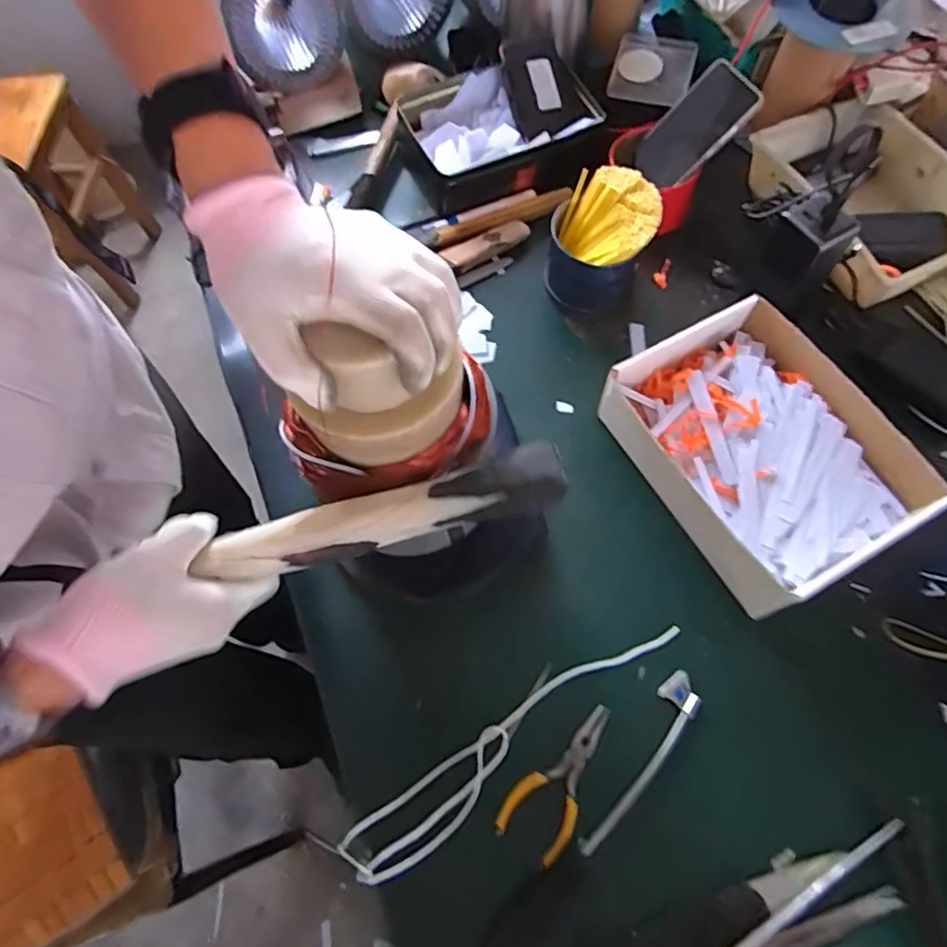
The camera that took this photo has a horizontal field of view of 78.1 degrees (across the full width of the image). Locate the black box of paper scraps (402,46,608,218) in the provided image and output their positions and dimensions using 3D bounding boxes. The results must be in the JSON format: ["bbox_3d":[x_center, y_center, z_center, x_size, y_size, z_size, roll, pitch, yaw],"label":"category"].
[{"bbox_3d":[0.034,-0.410,0.688,0.216,0.075,0.149,-27,68,-8],"label":"black box of paper scraps"}]

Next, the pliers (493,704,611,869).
[{"bbox_3d":[0.068,0.236,0.460,0.053,0.010,0.120,29,71,15],"label":"pliers"}]

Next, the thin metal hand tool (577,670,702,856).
[{"bbox_3d":[0.136,0.229,0.460,0.030,0.007,0.158,28,65,23],"label":"thin metal hand tool"}]

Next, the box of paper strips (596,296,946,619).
[{"bbox_3d":[0.255,-0.019,0.526,0.194,0.069,0.244,-28,68,-9],"label":"box of paper strips"}]

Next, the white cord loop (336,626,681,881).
[{"bbox_3d":[0.037,0.216,0.473,0.318,0.014,0.044,-34,76,-10],"label":"white cord loop"}]

